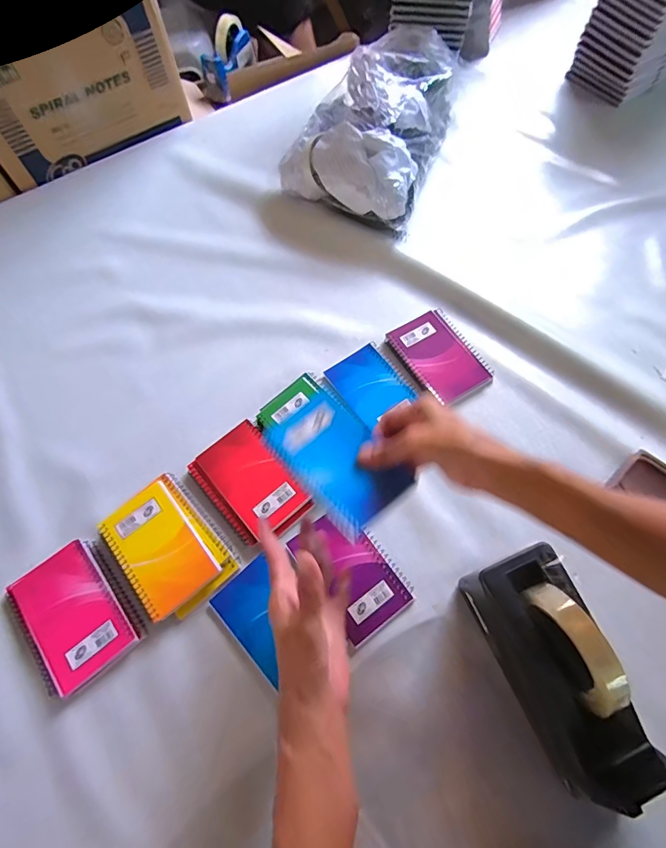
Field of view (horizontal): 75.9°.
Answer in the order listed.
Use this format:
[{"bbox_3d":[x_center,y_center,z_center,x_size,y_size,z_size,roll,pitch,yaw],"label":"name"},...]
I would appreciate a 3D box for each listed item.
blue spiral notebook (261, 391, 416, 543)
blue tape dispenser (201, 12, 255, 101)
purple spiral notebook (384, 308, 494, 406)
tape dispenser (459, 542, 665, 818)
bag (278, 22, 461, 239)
[{"bbox_3d":[0.004,0.032,0.397,0.080,0.015,0.126,-39,71,-15],"label":"blue spiral notebook"},{"bbox_3d":[-0.248,-0.860,0.999,0.072,0.087,0.154,18,79,9],"label":"blue tape dispenser"},{"bbox_3d":[0.146,-0.095,0.581,0.096,0.014,0.132,-28,68,-11],"label":"purple spiral notebook"},{"bbox_3d":[0.203,0.215,0.384,0.075,0.128,0.191,-22,67,-9],"label":"tape dispenser"},{"bbox_3d":[0.063,-0.481,0.684,0.211,0.139,0.326,19,67,9],"label":"bag"}]

